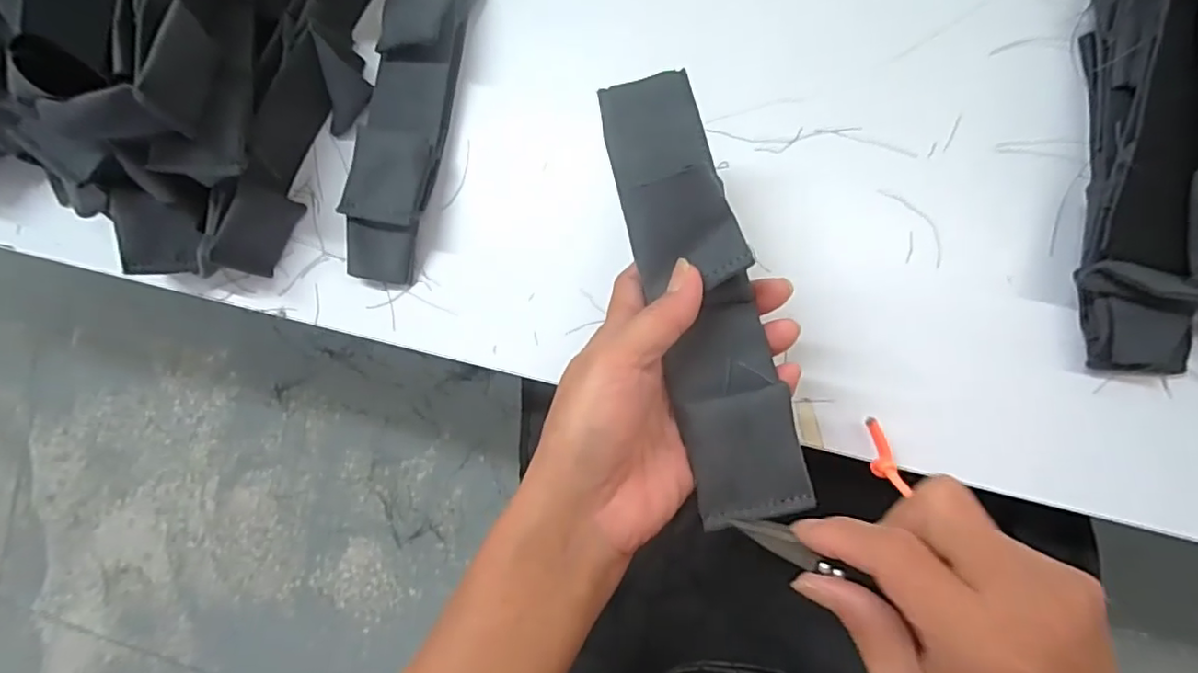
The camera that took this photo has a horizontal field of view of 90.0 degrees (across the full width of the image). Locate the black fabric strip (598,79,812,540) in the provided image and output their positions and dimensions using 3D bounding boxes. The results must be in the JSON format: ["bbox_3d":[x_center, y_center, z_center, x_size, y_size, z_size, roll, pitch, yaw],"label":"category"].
[{"bbox_3d":[0.042,-0.021,0.250,0.044,0.023,0.191,-14,79,1],"label":"black fabric strip"}]

